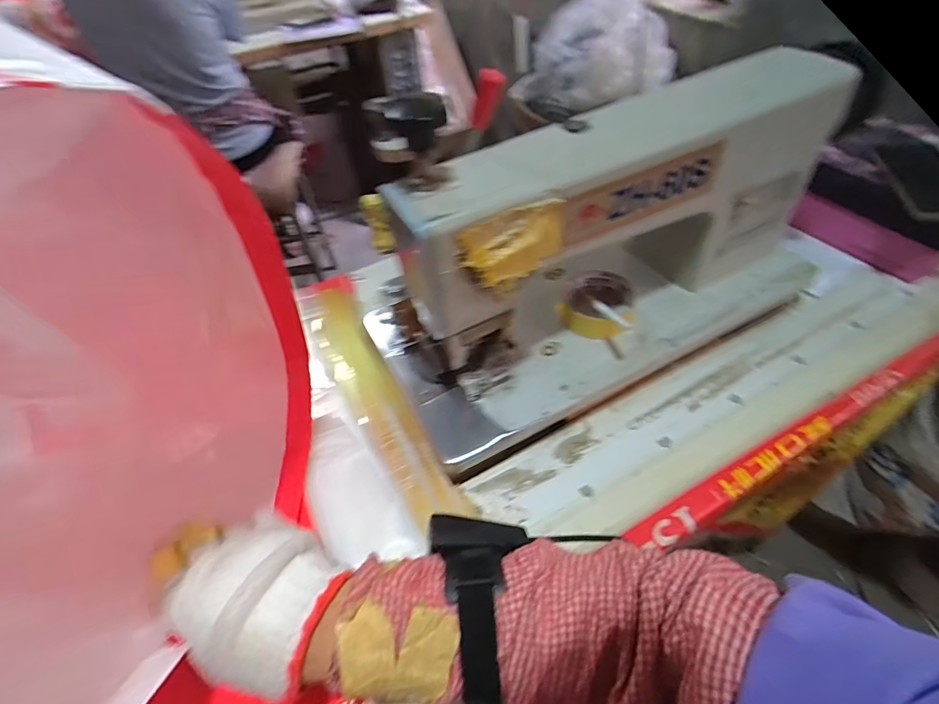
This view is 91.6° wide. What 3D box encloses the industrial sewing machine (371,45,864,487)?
[{"bbox_3d":[0.140,-0.096,0.468,0.463,0.247,0.184,-26,52,-16],"label":"industrial sewing machine"}]

